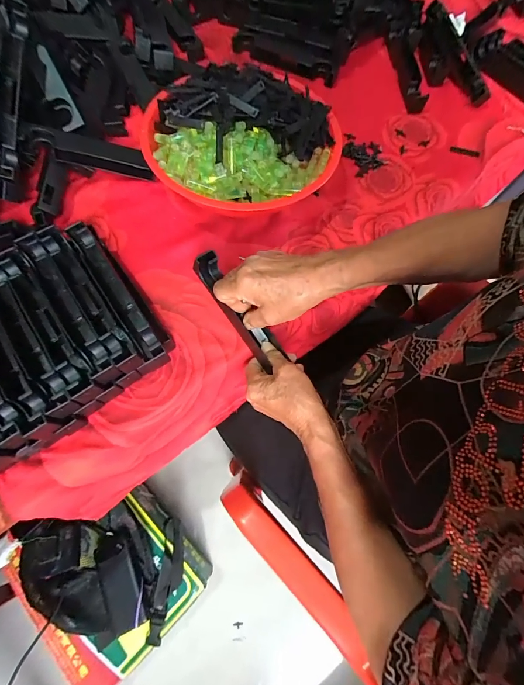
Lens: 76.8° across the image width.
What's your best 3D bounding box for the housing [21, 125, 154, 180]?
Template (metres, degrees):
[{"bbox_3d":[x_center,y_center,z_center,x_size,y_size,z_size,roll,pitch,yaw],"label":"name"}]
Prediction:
[{"bbox_3d":[-0.224,-0.251,0.437,0.149,0.028,0.032,7,69,-19],"label":"housing"}]

